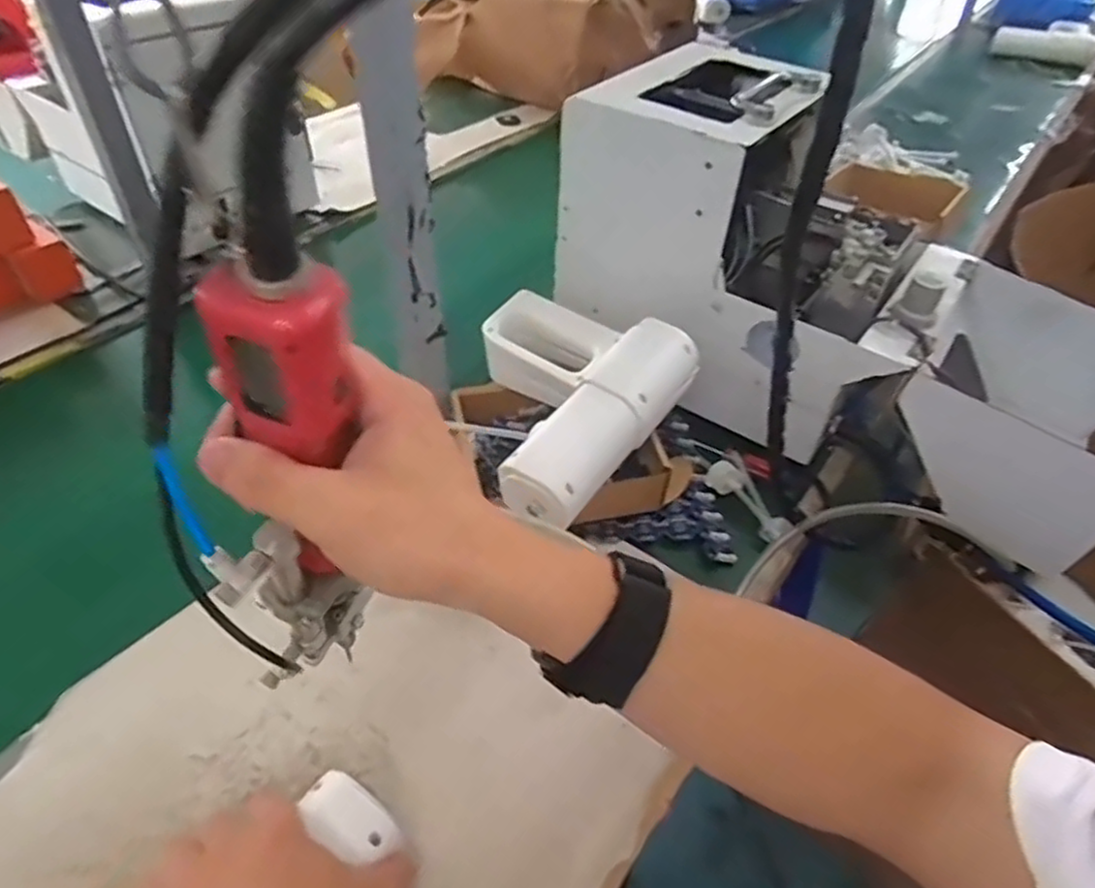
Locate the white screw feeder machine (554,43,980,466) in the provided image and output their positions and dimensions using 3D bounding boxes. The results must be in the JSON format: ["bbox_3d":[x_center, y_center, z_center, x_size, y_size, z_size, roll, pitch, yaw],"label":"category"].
[{"bbox_3d":[0.193,-0.169,0.659,0.320,0.273,0.188,33,52,26],"label":"white screw feeder machine"}]

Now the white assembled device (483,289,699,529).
[{"bbox_3d":[0.003,-0.039,0.583,0.186,0.063,0.206,23,48,19],"label":"white assembled device"}]

